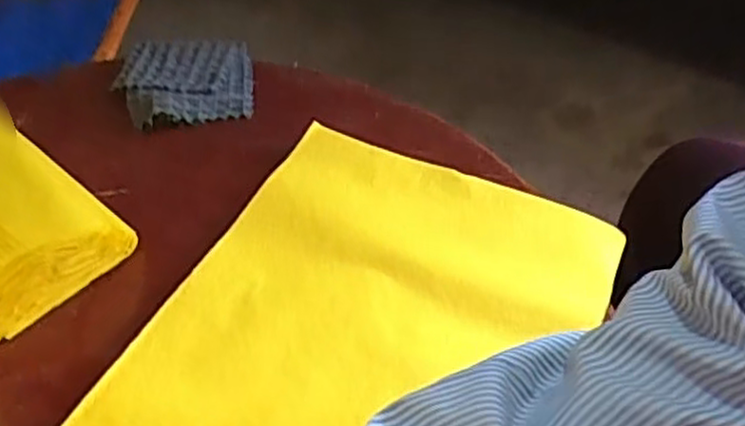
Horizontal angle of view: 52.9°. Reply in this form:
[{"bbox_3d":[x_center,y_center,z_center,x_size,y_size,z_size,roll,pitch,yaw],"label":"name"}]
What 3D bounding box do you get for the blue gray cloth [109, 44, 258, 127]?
[{"bbox_3d":[-0.174,-0.126,0.693,0.119,0.011,0.115,-9,45,-6],"label":"blue gray cloth"}]

